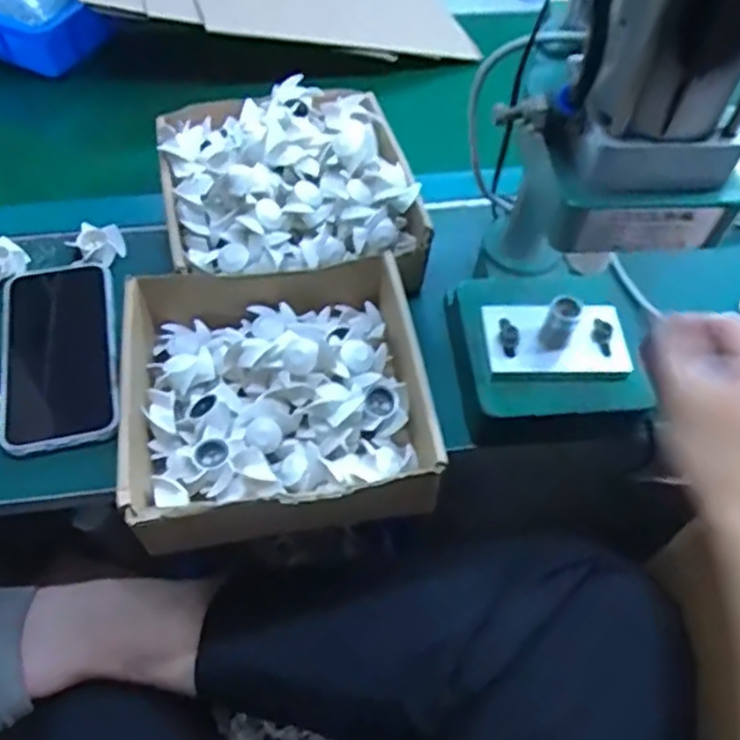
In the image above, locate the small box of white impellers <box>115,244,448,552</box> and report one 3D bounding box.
[{"bbox_3d":[-0.063,0.011,0.489,0.199,0.060,0.211,-9,55,-8],"label":"small box of white impellers"}]

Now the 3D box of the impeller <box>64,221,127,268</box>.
[{"bbox_3d":[-0.231,-0.106,0.594,0.045,0.018,0.039,-12,56,-11],"label":"impeller"}]

